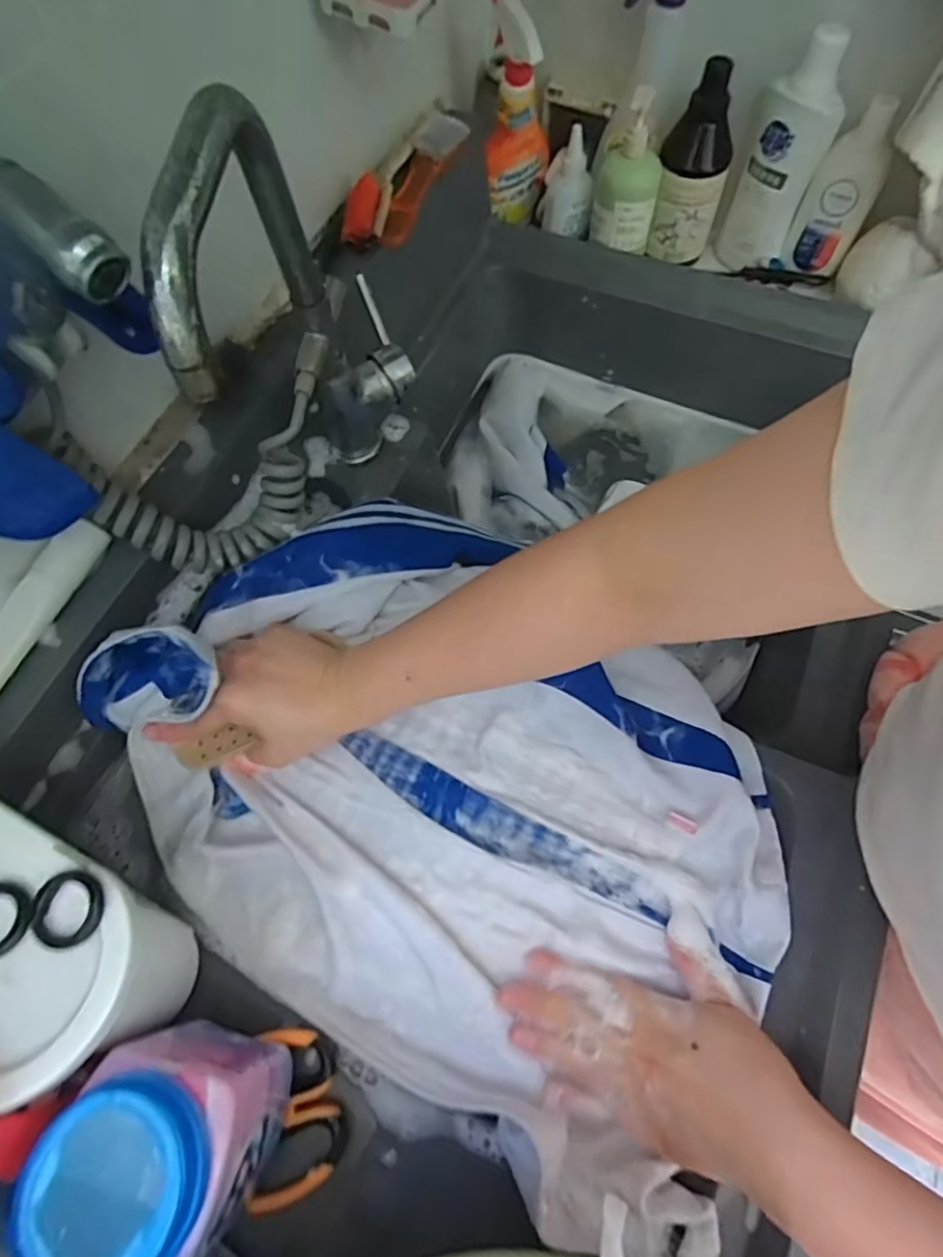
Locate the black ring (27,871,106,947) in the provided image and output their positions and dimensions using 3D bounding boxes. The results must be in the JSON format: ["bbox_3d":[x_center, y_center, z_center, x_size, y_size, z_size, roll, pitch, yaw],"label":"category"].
[{"bbox_3d":[-0.192,0.133,0.285,0.033,0.004,0.031,-1,66,2],"label":"black ring"}]

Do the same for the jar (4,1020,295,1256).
[{"bbox_3d":[-0.151,0.265,0.318,0.082,0.135,0.077,-1,66,2],"label":"jar"}]

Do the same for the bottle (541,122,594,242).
[{"bbox_3d":[0.121,-0.556,0.744,0.071,0.104,0.050,17,67,9],"label":"bottle"}]

